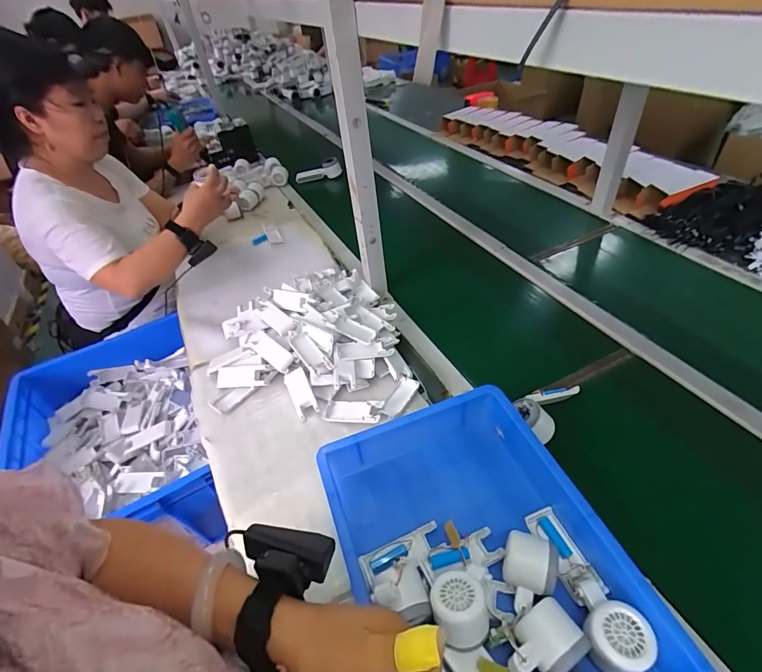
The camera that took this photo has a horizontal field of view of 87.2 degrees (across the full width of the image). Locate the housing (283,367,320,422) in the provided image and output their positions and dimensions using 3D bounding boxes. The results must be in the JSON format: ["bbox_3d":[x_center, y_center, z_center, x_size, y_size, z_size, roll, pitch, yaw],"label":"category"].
[{"bbox_3d":[-0.144,0.102,0.718,0.040,0.017,0.104,-23,46,-15],"label":"housing"}]

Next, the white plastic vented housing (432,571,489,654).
[{"bbox_3d":[0.086,0.294,0.434,0.059,0.049,0.058,-10,23,4],"label":"white plastic vented housing"}]

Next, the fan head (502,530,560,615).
[{"bbox_3d":[0.169,0.271,0.459,0.057,0.046,0.079,13,48,19],"label":"fan head"}]

